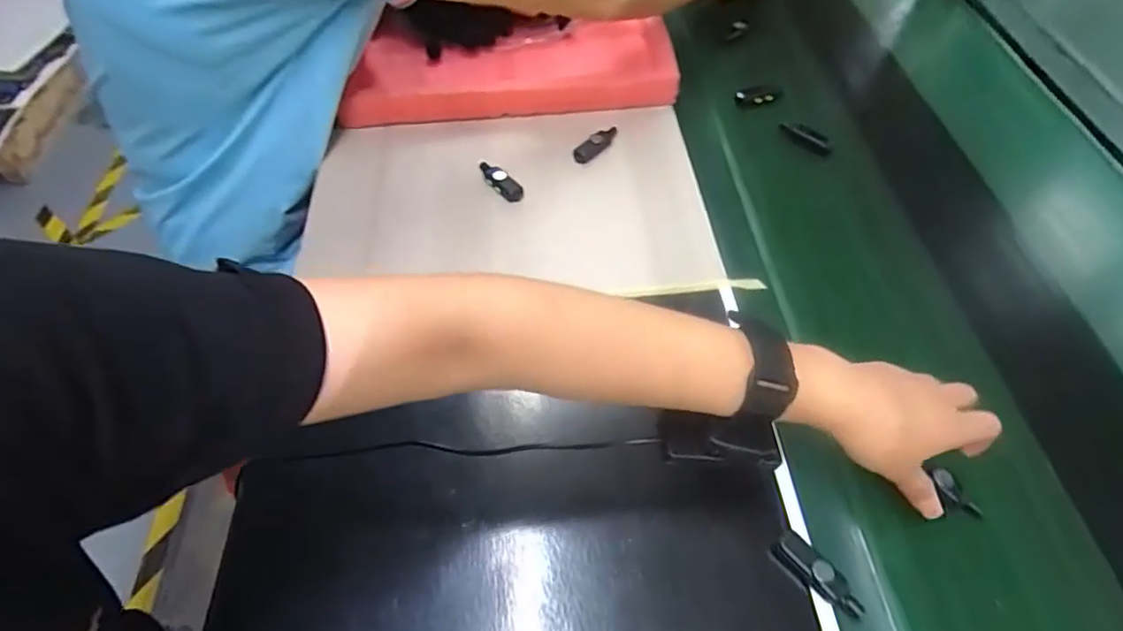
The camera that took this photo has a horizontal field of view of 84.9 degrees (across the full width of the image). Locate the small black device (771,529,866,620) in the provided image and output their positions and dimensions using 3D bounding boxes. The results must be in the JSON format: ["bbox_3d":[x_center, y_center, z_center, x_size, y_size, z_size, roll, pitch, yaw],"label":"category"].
[{"bbox_3d":[0.155,0.155,0.368,0.018,0.010,0.057,-37,62,-24],"label":"small black device"}]

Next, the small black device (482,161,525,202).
[{"bbox_3d":[-0.060,-0.131,0.593,0.020,0.015,0.055,-31,60,-21],"label":"small black device"}]

